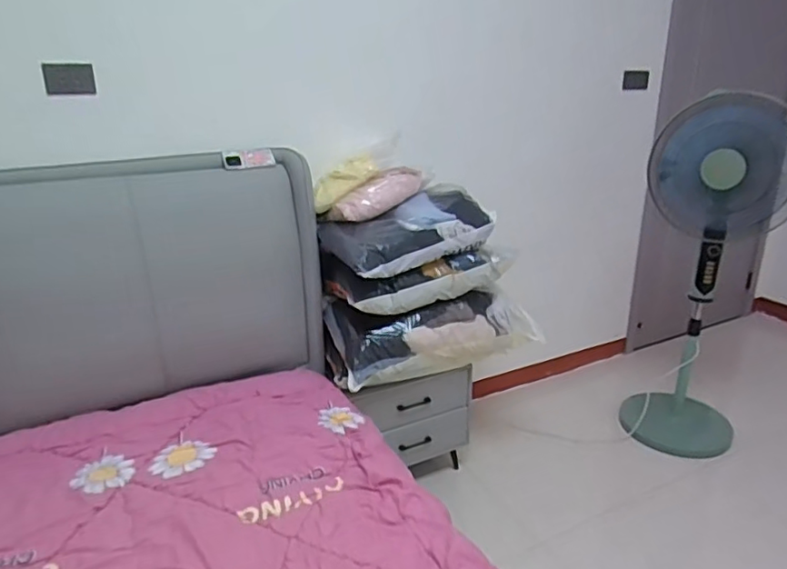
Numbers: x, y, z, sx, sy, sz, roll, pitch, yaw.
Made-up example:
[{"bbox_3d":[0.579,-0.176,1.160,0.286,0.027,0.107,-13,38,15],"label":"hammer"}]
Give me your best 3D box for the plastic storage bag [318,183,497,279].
[{"bbox_3d":[0.045,-0.186,1.840,0.510,0.175,0.271,-14,26,-32],"label":"plastic storage bag"}]

